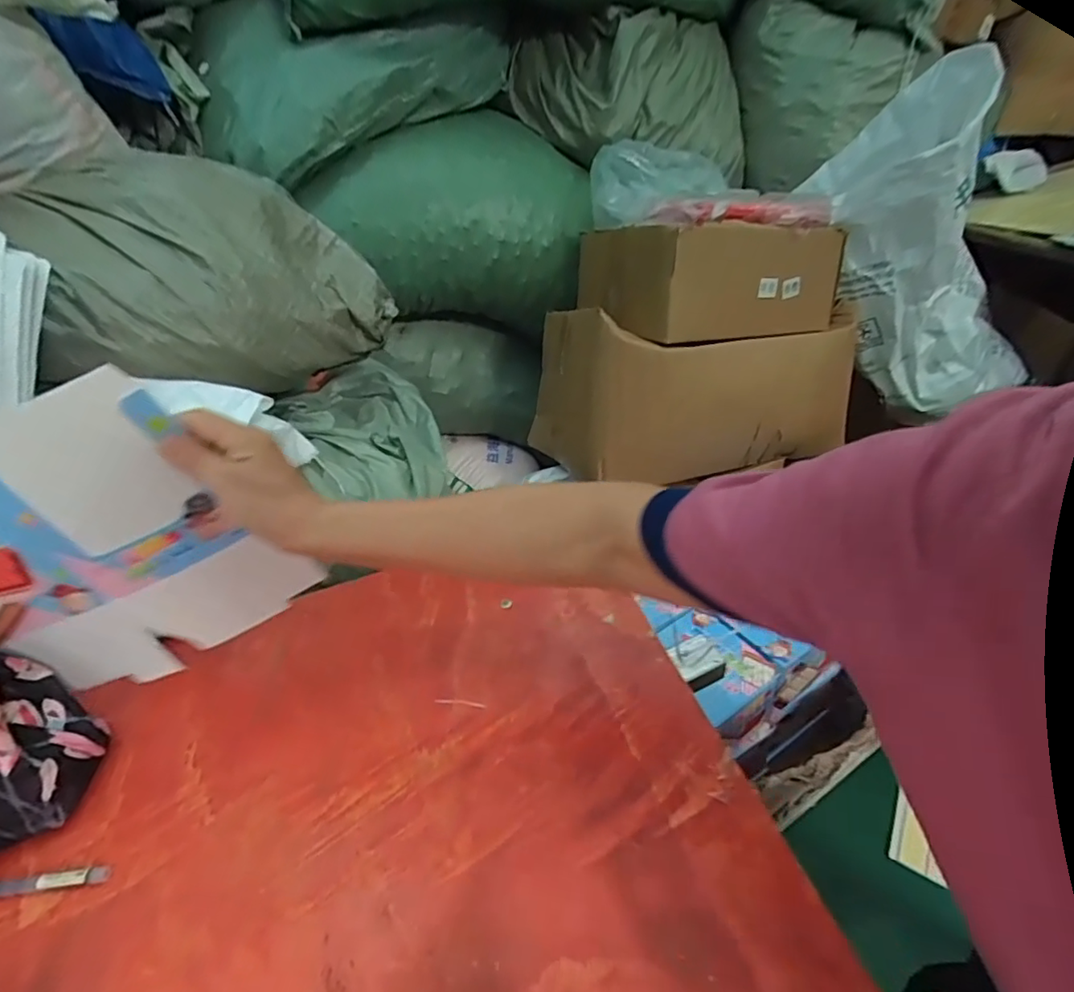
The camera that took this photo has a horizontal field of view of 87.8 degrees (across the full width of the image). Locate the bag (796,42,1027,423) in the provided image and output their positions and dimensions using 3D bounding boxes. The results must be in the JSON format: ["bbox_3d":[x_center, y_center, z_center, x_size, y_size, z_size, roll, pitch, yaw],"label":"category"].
[{"bbox_3d":[0.702,-0.411,1.024,0.269,0.581,0.246,-24,32,23],"label":"bag"}]

